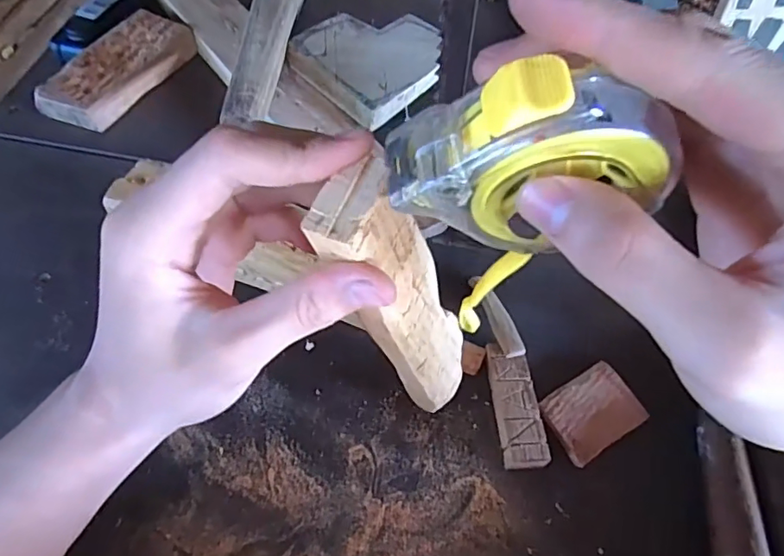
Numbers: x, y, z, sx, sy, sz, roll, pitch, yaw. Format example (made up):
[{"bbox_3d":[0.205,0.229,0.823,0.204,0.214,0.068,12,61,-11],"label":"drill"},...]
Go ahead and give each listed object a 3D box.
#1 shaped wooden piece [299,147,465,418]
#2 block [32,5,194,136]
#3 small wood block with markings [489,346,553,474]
[{"bbox_3d":[0.005,0.018,0.240,0.026,0.184,0.043,24,70,26],"label":"shaped wooden piece"},{"bbox_3d":[-0.233,-0.181,0.456,0.062,0.024,0.135,22,58,9],"label":"block"},{"bbox_3d":[0.076,0.080,0.328,0.024,0.018,0.076,-1,57,-6],"label":"small wood block with markings"}]

